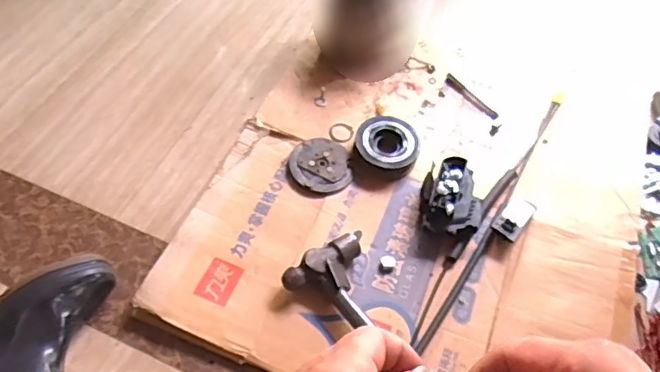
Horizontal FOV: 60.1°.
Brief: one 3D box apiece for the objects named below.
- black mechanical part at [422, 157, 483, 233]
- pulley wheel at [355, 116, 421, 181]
[{"bbox_3d":[0.180,0.020,0.859,0.084,0.068,0.117,3,55,-3],"label":"black mechanical part"},{"bbox_3d":[0.093,-0.062,0.922,0.099,0.038,0.108,2,55,-4],"label":"pulley wheel"}]

